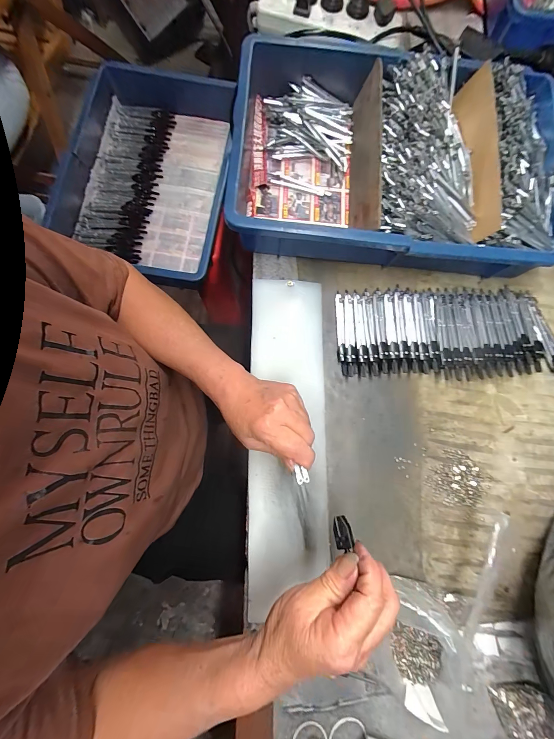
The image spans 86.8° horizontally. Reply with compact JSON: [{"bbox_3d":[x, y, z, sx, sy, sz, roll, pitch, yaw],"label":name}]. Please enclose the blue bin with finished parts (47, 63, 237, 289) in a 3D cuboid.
[{"bbox_3d":[-0.242,-0.370,0.568,0.270,0.090,0.395,10,79,-1],"label":"blue bin with finished parts"}]

